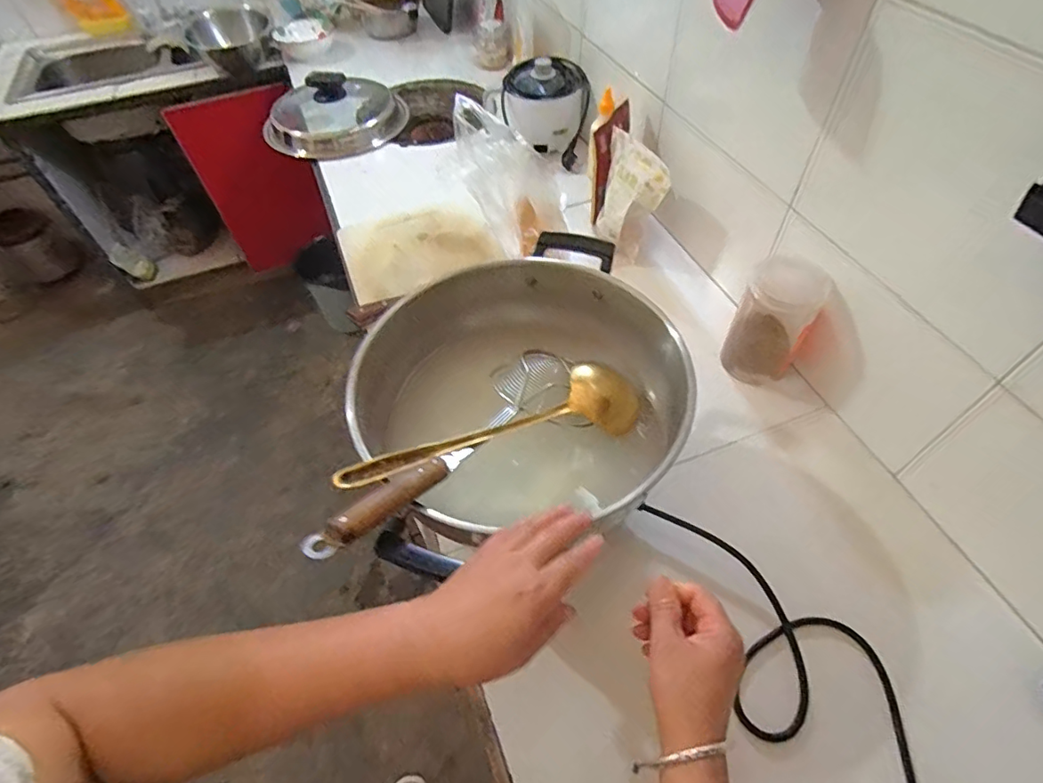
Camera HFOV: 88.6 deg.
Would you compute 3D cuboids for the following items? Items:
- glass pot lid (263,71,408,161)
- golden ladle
[{"bbox_3d":[-0.470,-0.699,1.311,0.329,0.088,0.274,-21,55,-13],"label":"glass pot lid"},{"bbox_3d":[-0.017,0.042,0.555,0.347,0.045,0.091,-18,53,-30],"label":"golden ladle"}]

